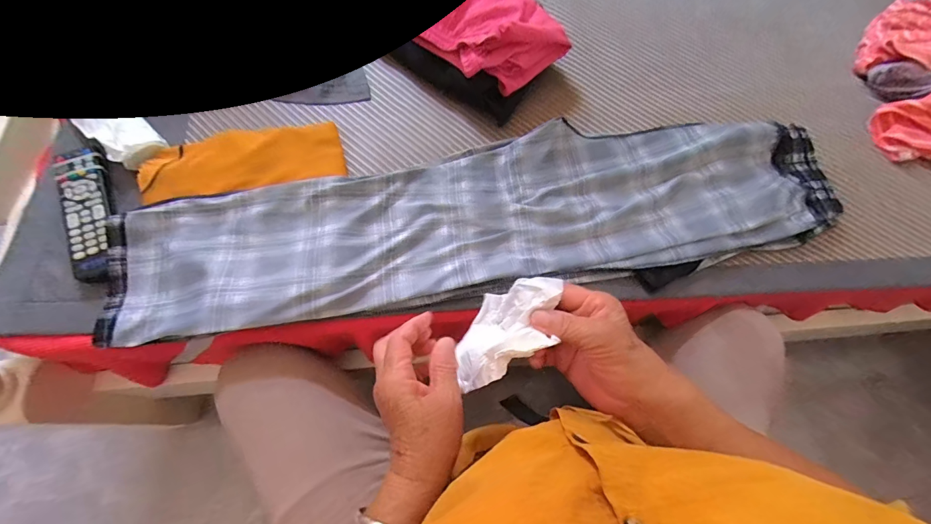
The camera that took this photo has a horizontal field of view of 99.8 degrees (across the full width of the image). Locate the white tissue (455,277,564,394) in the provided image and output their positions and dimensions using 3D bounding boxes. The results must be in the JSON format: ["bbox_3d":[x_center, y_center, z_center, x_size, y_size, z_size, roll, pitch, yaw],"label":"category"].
[{"bbox_3d":[0.028,0.068,0.358,0.030,0.119,0.097,34,62,-16],"label":"white tissue"}]

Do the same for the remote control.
[{"bbox_3d":[-0.440,-0.059,0.459,0.050,0.022,0.169,-22,70,-11],"label":"remote control"}]

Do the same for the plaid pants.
[{"bbox_3d":[0.035,-0.060,0.492,0.846,0.040,0.210,-11,68,-7],"label":"plaid pants"}]

